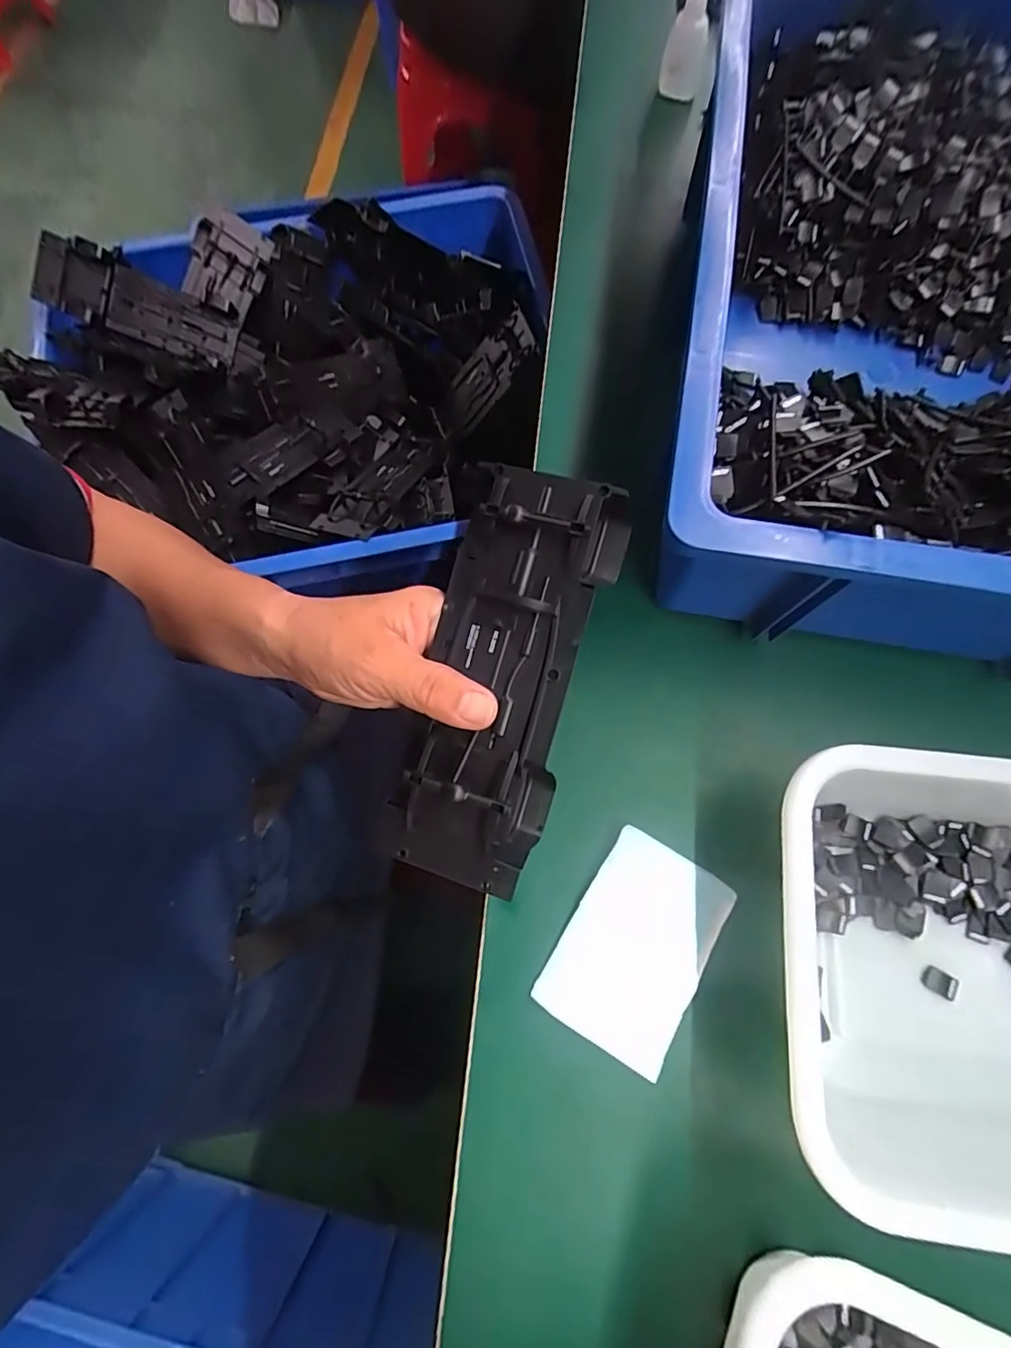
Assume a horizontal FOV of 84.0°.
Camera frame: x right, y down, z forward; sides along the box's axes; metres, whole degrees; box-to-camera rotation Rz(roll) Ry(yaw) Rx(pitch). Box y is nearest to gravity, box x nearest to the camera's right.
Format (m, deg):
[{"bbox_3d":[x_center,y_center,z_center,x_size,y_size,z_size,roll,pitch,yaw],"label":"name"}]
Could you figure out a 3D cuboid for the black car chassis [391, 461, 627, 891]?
[{"bbox_3d":[-0.001,0.004,0.261,0.070,0.022,0.192,14,92,6],"label":"black car chassis"}]

